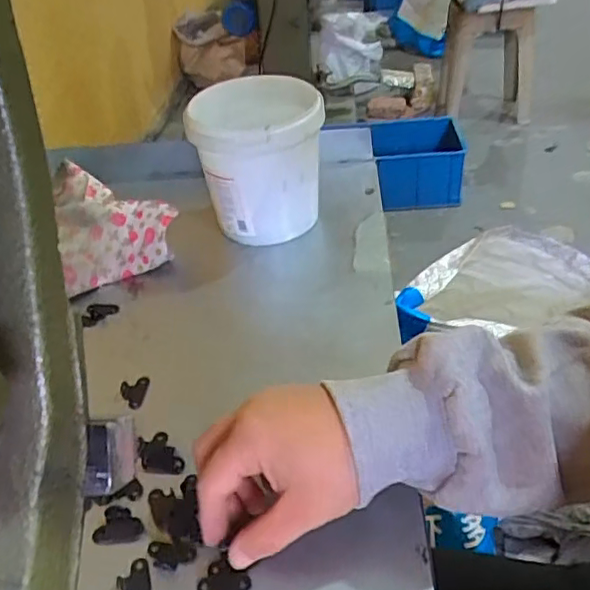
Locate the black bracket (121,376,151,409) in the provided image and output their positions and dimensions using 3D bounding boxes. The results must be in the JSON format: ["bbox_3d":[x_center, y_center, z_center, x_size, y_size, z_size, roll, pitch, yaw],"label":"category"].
[{"bbox_3d":[-0.121,0.072,0.452,0.017,0.013,0.028,2,41,9],"label":"black bracket"}]

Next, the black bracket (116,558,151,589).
[{"bbox_3d":[-0.090,0.161,0.335,0.019,0.004,0.028,-16,41,-12],"label":"black bracket"}]

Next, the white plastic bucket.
[{"bbox_3d":[-0.035,-0.134,0.591,0.116,0.127,0.140,-5,40,0],"label":"white plastic bucket"}]

